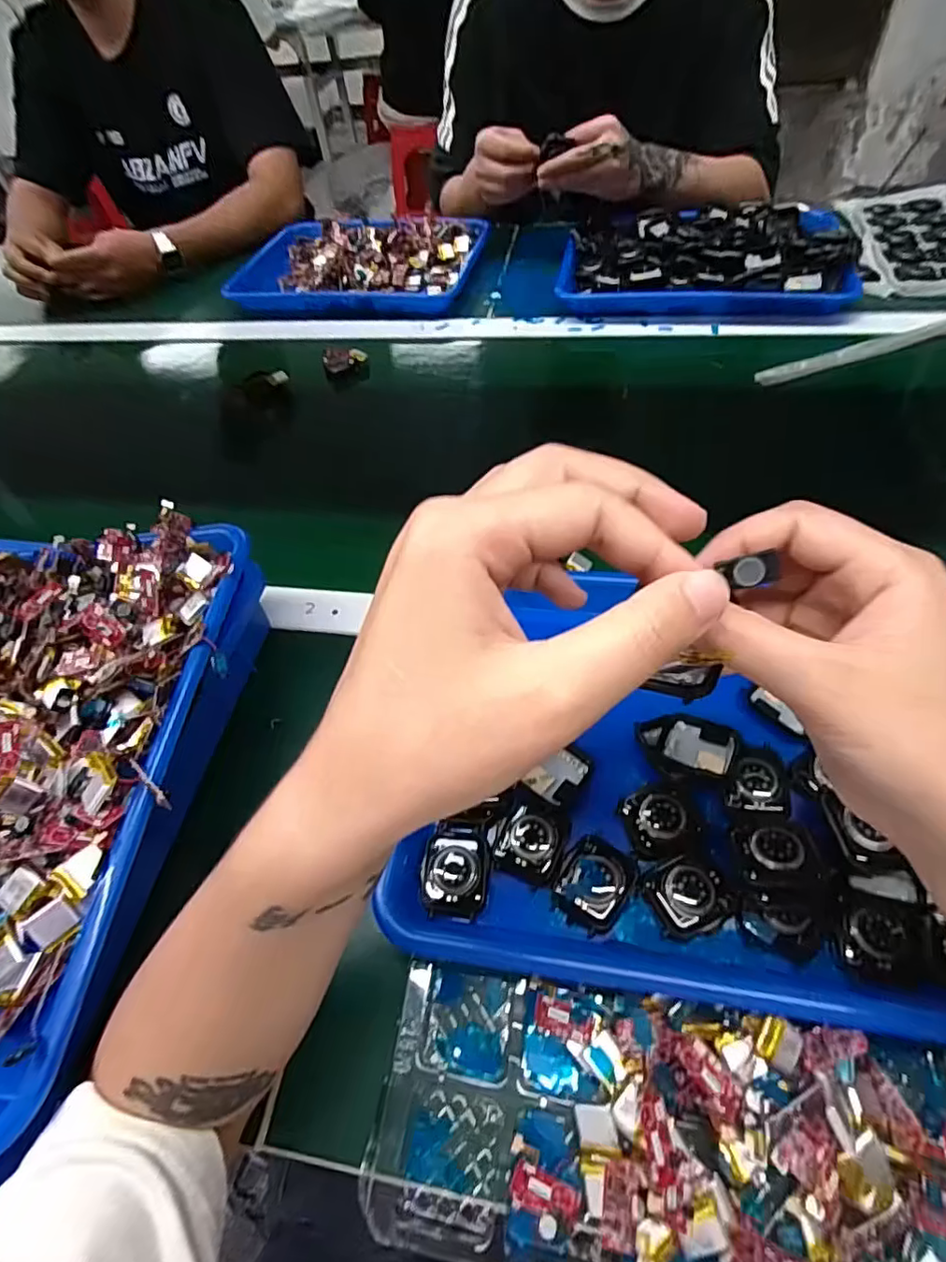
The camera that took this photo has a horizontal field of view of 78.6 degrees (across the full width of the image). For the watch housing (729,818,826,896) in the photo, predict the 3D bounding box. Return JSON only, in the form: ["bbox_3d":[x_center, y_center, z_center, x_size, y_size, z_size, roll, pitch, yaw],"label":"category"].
[{"bbox_3d":[0.159,0.115,0.300,0.039,0.015,0.038,-3,54,4],"label":"watch housing"}]

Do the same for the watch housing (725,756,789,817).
[{"bbox_3d":[0.161,0.087,0.327,0.031,0.012,0.029,2,55,8],"label":"watch housing"}]

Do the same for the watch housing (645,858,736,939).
[{"bbox_3d":[0.112,0.140,0.303,0.037,0.011,0.035,-18,55,-6],"label":"watch housing"}]

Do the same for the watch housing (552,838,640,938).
[{"bbox_3d":[0.065,0.136,0.311,0.035,0.013,0.042,30,63,25],"label":"watch housing"}]

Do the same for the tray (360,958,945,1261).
[{"bbox_3d":[0.087,0.228,0.256,0.262,0.040,0.109,5,56,8],"label":"tray"}]

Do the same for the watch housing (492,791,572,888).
[{"bbox_3d":[0.033,0.117,0.327,0.038,0.007,0.044,17,58,18],"label":"watch housing"}]

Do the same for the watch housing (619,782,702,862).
[{"bbox_3d":[0.106,0.105,0.322,0.039,0.010,0.039,-12,54,-2],"label":"watch housing"}]

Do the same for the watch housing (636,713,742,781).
[{"bbox_3d":[0.125,0.068,0.339,0.056,0.009,0.038,11,57,14],"label":"watch housing"}]

